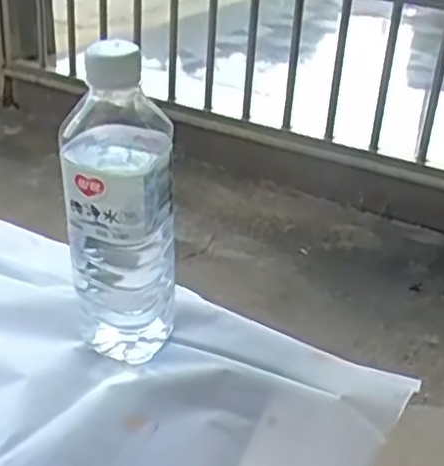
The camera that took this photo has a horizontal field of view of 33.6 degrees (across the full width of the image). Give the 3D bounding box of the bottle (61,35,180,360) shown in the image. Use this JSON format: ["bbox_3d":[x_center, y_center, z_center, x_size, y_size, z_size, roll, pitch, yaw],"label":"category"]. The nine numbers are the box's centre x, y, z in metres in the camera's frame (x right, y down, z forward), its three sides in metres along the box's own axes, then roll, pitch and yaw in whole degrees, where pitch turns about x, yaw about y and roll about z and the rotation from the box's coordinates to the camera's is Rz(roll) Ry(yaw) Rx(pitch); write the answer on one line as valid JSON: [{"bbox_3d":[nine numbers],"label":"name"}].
[{"bbox_3d":[-0.064,-0.016,0.471,0.070,0.201,0.065,0,31,-7],"label":"bottle"}]

